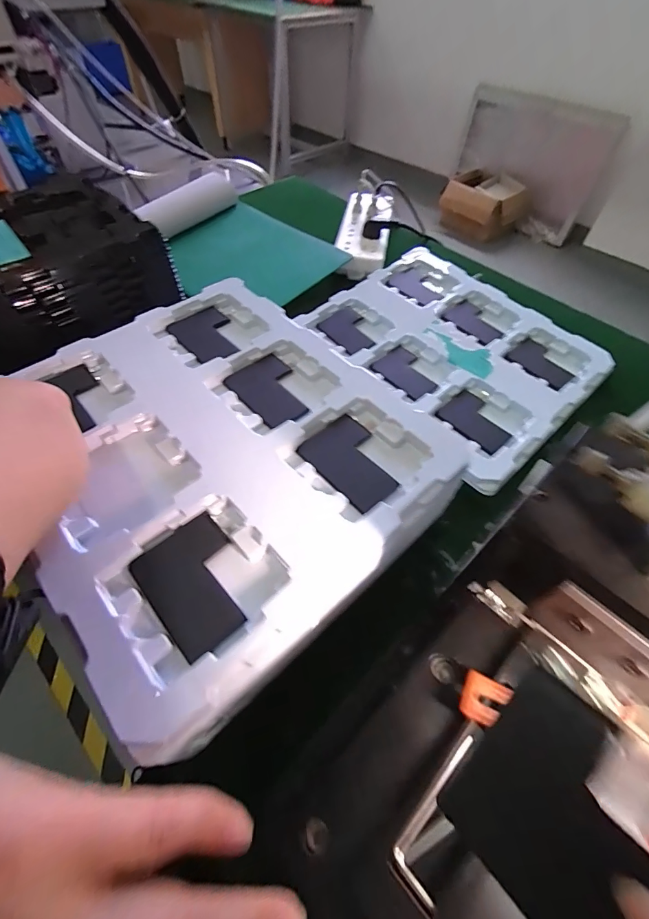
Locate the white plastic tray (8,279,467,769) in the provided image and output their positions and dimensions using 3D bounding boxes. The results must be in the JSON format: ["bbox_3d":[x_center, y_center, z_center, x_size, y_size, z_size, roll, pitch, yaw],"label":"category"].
[{"bbox_3d":[-0.087,-0.016,0.305,0.273,0.019,0.320,-35,63,-24],"label":"white plastic tray"}]

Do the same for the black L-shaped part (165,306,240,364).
[{"bbox_3d":[-0.109,-0.119,0.371,0.056,0.011,0.084,-34,63,-23],"label":"black L-shaped part"}]

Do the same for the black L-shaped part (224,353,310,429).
[{"bbox_3d":[-0.044,-0.059,0.337,0.056,0.005,0.079,-34,63,-23],"label":"black L-shaped part"}]

